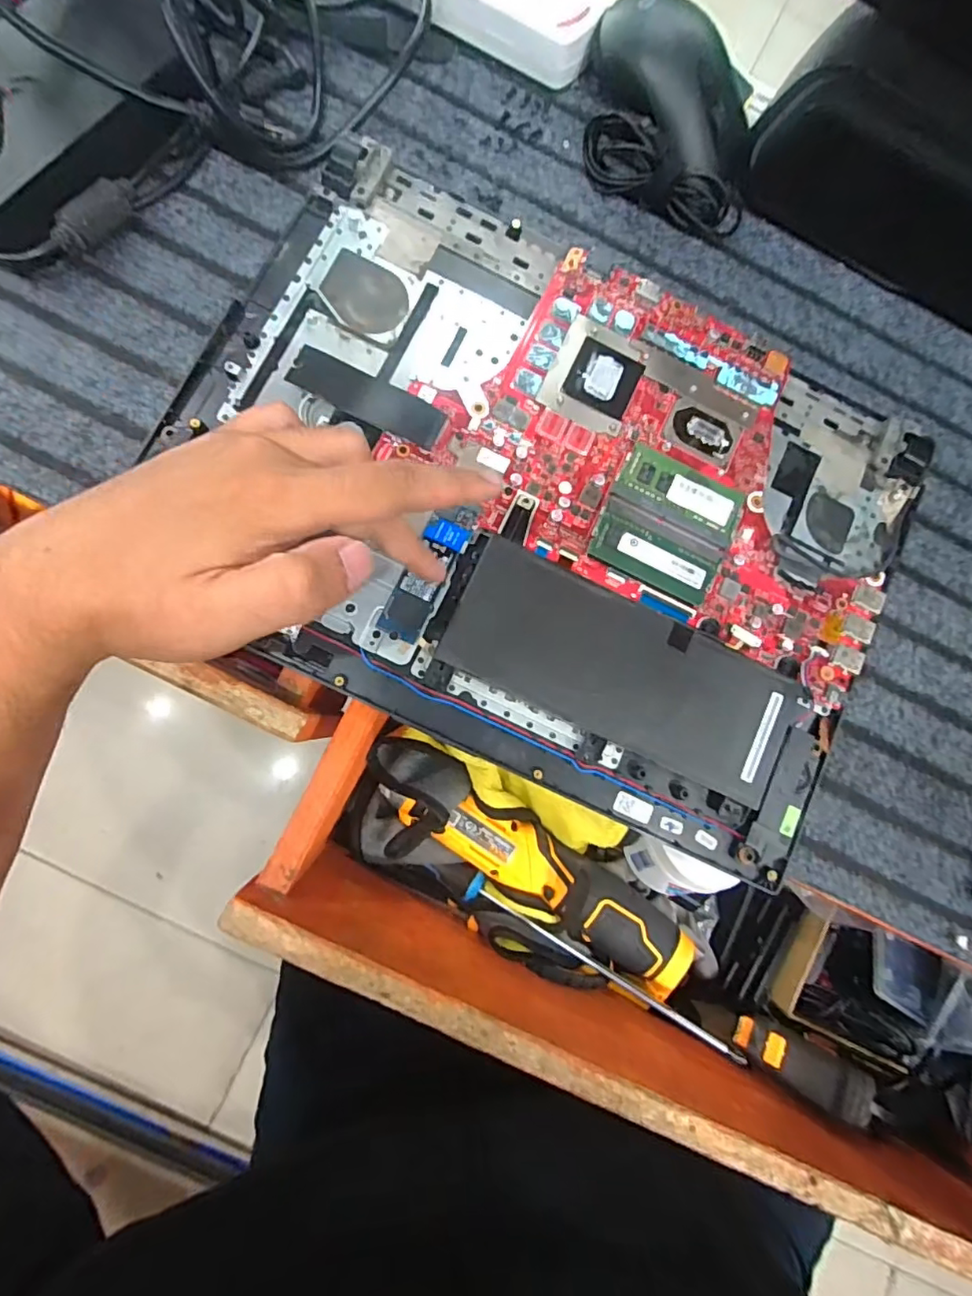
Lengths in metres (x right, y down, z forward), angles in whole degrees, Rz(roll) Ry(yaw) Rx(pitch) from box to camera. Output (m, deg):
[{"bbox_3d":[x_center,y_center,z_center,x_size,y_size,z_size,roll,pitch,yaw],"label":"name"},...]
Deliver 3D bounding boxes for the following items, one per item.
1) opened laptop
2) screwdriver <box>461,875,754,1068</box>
[{"bbox_3d":[0.035,-0.082,0.307,0.383,0.018,0.280,26,81,-3],"label":"opened laptop"},{"bbox_3d":[0.077,0.220,0.393,0.204,0.020,0.017,28,81,14],"label":"screwdriver"}]

